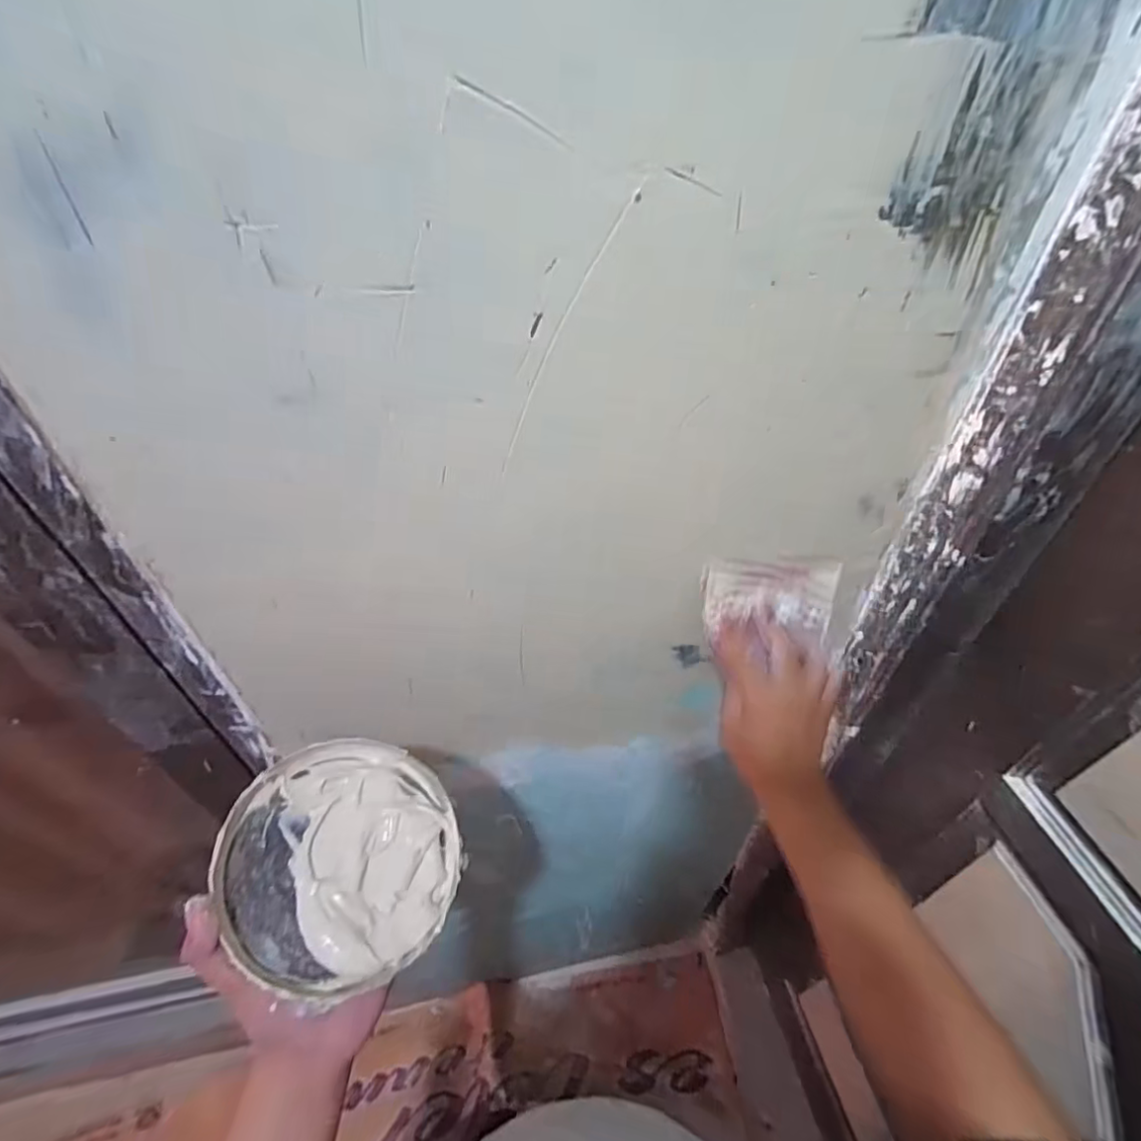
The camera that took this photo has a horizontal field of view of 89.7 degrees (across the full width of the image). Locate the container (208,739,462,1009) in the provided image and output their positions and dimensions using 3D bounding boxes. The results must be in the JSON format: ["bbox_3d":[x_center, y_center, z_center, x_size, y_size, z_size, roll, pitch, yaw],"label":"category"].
[{"bbox_3d":[-0.151,0.192,0.384,0.146,0.030,0.146,-20,64,-40],"label":"container"}]

